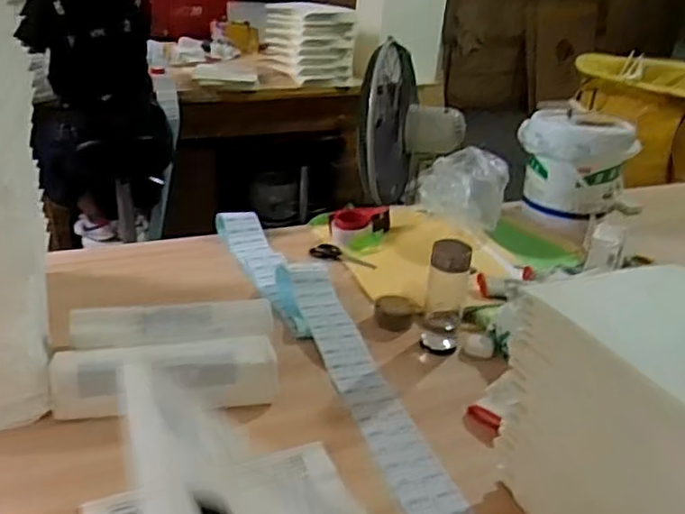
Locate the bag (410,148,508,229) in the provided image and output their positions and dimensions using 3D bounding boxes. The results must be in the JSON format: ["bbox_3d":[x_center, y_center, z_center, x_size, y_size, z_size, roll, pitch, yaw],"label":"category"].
[{"bbox_3d":[0.264,-0.153,1.479,0.122,0.174,0.203,-12,31,-29],"label":"bag"}]

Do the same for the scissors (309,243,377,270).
[{"bbox_3d":[-0.003,0.003,1.357,0.152,0.012,0.061,24,33,34],"label":"scissors"}]

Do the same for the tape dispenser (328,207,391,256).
[{"bbox_3d":[0.044,-0.062,1.432,0.140,0.056,0.130,0,27,-7],"label":"tape dispenser"}]

